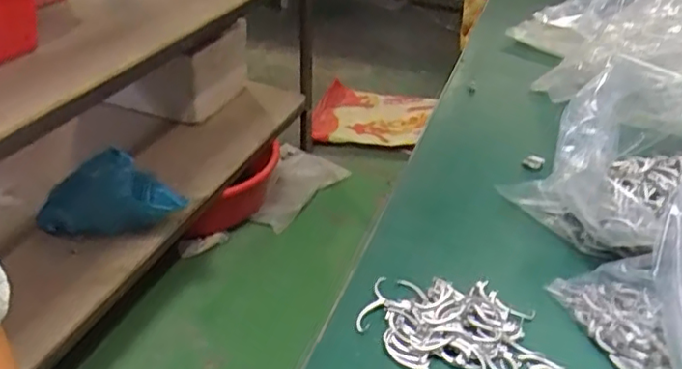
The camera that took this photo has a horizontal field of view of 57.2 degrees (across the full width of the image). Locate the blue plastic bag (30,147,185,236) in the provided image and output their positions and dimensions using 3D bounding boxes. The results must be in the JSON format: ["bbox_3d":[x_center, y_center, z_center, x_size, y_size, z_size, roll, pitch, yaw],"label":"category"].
[{"bbox_3d":[-0.452,0.013,1.203,0.279,0.174,0.076,6,34,4],"label":"blue plastic bag"}]

